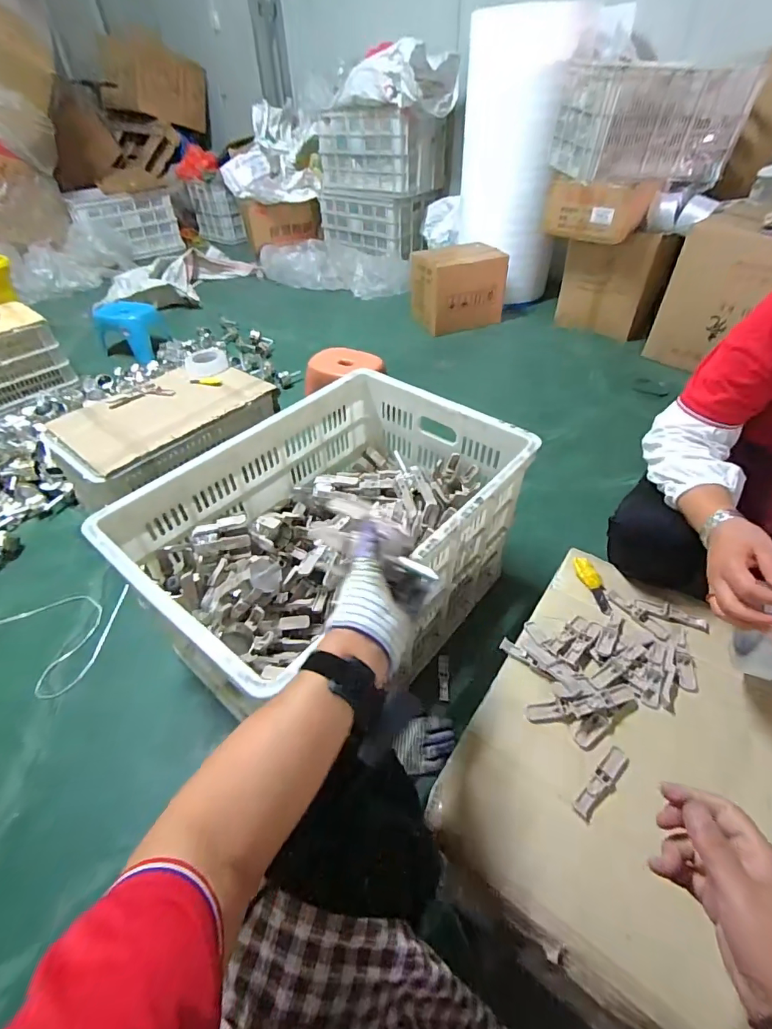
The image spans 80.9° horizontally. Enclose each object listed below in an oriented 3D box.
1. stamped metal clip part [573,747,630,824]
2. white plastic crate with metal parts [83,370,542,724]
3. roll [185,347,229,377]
[{"bbox_3d":[0.257,0.321,0.541,0.097,0.008,0.025,-33,50,-26],"label":"stamped metal clip part"},{"bbox_3d":[-0.086,0.057,0.911,0.477,0.366,0.671,28,53,30],"label":"white plastic crate with metal parts"},{"bbox_3d":[-0.534,-0.453,1.349,0.109,0.051,0.109,-8,44,-4],"label":"roll"}]

